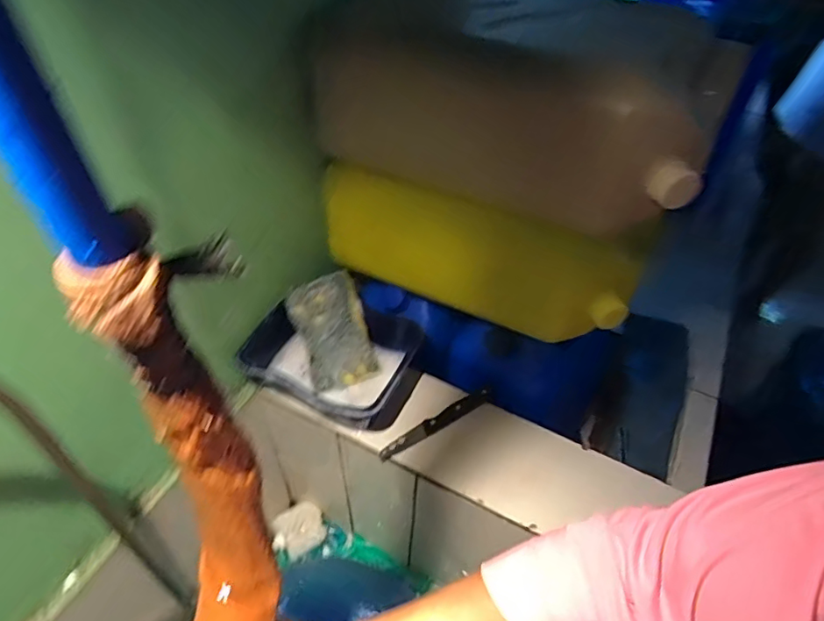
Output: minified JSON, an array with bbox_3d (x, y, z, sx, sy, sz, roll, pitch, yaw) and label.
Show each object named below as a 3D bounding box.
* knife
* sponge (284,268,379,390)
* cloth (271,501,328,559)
[{"bbox_3d":[0.034,0.145,0.684,0.169,0.020,0.024,-27,53,-26],"label":"knife"},{"bbox_3d":[-0.104,0.028,0.699,0.088,0.023,0.143,-20,85,-1],"label":"sponge"},{"bbox_3d":[-0.192,0.370,0.893,0.084,0.031,0.067,-26,52,-25],"label":"cloth"}]

